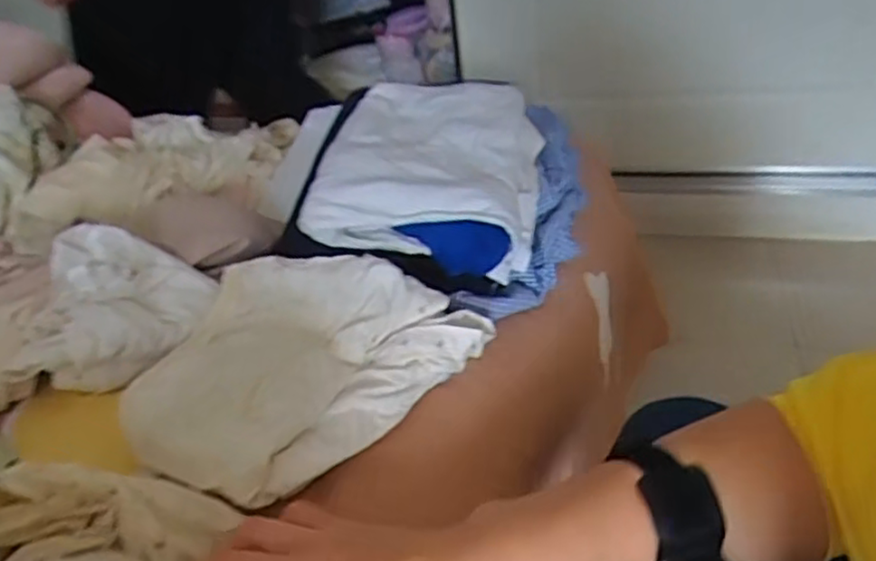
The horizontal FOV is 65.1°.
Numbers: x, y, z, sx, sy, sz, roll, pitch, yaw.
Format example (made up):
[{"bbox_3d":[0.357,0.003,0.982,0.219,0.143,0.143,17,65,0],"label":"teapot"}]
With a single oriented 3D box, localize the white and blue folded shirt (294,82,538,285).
[{"bbox_3d":[-0.001,-0.104,0.608,0.178,0.067,0.241,3,33,16],"label":"white and blue folded shirt"}]

